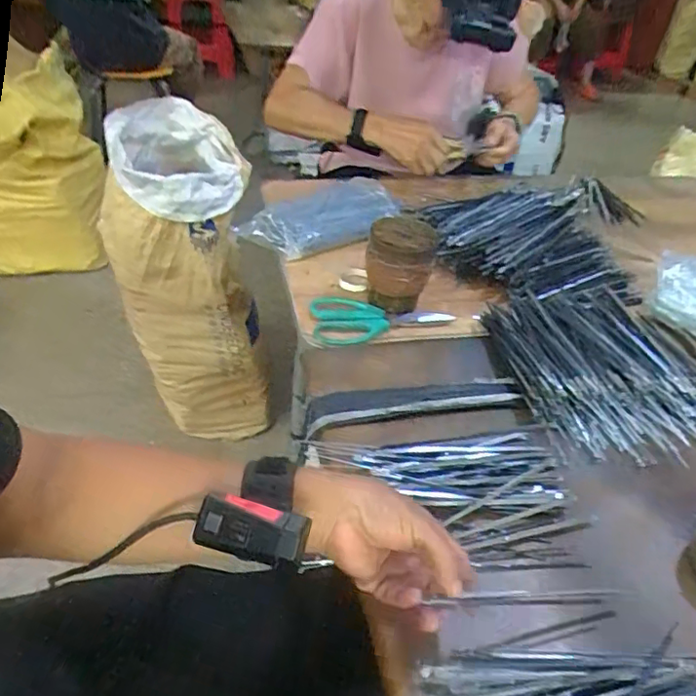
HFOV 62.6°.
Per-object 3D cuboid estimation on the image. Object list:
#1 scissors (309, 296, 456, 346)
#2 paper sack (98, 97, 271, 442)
[{"bbox_3d":[0.044,-0.039,0.733,0.182,0.015,0.081,-3,41,-11],"label":"scissors"},{"bbox_3d":[-0.360,-0.166,1.262,0.278,0.606,0.429,-9,42,-18],"label":"paper sack"}]

